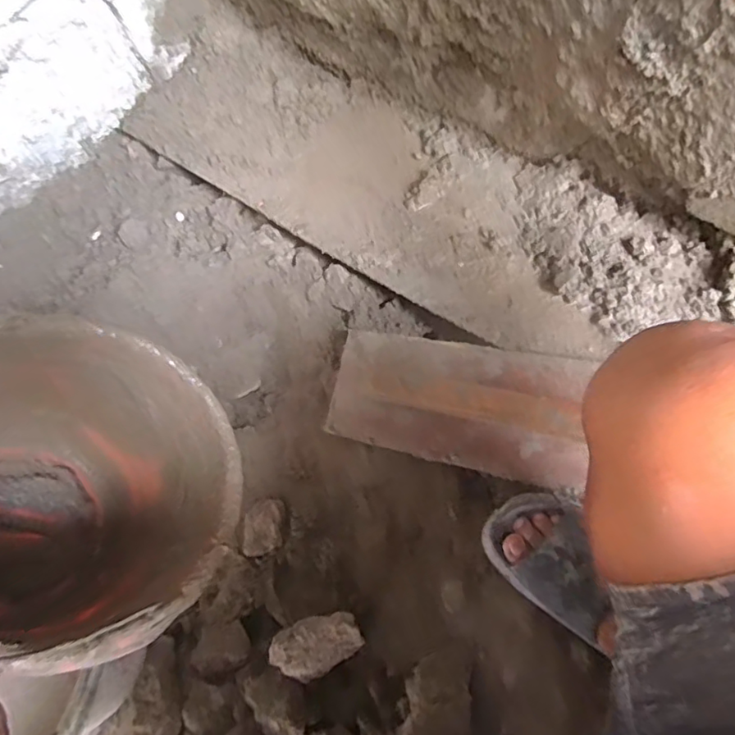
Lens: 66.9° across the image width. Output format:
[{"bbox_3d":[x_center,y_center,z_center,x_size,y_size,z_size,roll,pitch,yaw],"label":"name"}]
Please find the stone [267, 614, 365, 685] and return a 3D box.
[{"bbox_3d":[-0.056,0.316,0.635,0.096,0.059,0.063,-25,73,-8],"label":"stone"}]

